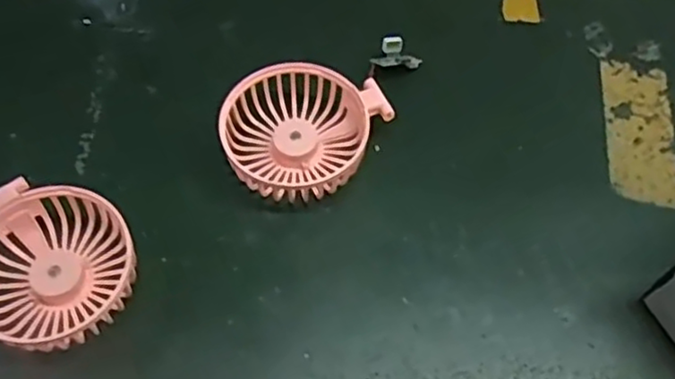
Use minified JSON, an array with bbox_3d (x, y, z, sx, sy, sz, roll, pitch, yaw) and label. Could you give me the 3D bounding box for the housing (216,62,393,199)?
[{"bbox_3d":[-0.019,-0.037,0.426,0.101,0.031,0.082,-16,62,-10],"label":"housing"}]

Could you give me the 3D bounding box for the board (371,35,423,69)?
[{"bbox_3d":[0.040,-0.093,0.465,0.033,0.013,0.024,-10,61,-7],"label":"board"}]

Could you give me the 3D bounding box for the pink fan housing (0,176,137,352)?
[{"bbox_3d":[-0.160,0.040,0.379,0.084,0.032,0.095,-24,63,-14],"label":"pink fan housing"}]

